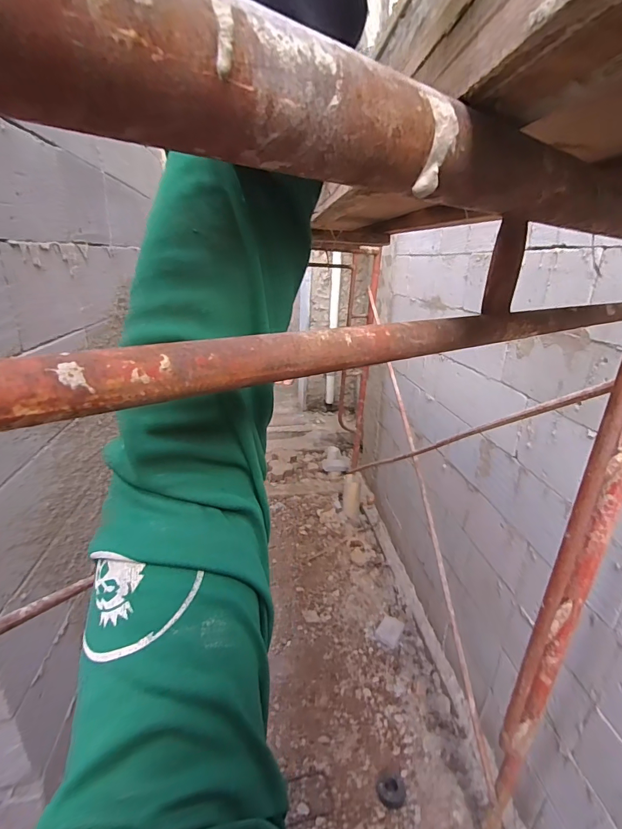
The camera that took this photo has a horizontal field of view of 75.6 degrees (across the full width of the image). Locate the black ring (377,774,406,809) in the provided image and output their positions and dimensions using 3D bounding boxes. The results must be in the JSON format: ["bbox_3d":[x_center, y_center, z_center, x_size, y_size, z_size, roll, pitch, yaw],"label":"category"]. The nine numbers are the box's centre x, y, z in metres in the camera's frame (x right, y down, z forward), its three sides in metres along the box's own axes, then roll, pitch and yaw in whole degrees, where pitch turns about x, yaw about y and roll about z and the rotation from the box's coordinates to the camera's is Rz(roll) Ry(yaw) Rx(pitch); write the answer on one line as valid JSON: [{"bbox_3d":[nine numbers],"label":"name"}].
[{"bbox_3d":[0.257,1.205,1.286,0.088,0.021,0.091,2,21,-1],"label":"black ring"}]

